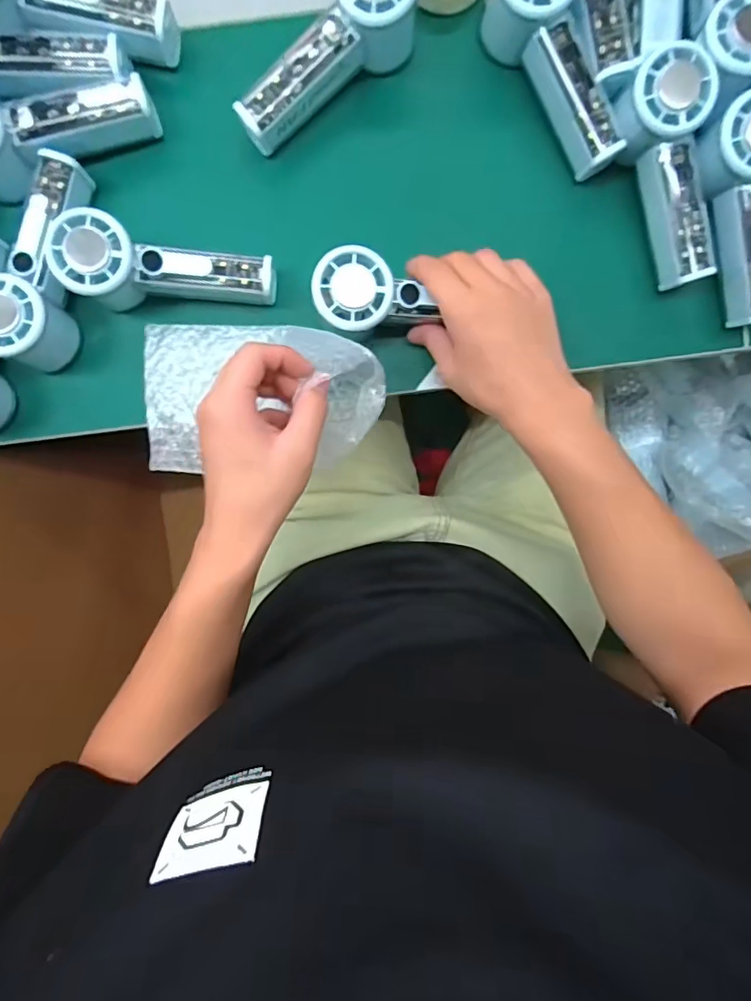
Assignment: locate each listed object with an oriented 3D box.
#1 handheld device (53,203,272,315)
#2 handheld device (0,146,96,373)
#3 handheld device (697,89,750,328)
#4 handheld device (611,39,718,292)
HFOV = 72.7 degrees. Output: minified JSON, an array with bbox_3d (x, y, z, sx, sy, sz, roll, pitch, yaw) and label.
[{"bbox_3d":[-0.157,-0.175,0.393,0.153,0.057,0.054,3,95,-14],"label":"handheld device"},{"bbox_3d":[-0.256,-0.181,0.387,0.052,0.061,0.155,11,94,-1],"label":"handheld device"},{"bbox_3d":[0.279,-0.212,0.379,0.055,0.033,0.152,-16,108,1],"label":"handheld device"},{"bbox_3d":[0.220,-0.243,0.382,0.054,0.046,0.150,-19,108,1],"label":"handheld device"}]

